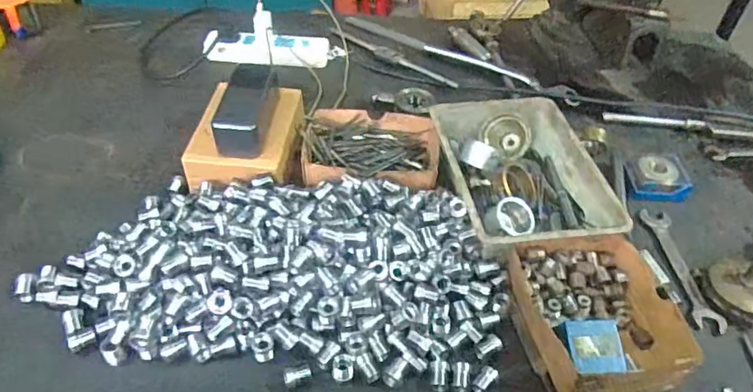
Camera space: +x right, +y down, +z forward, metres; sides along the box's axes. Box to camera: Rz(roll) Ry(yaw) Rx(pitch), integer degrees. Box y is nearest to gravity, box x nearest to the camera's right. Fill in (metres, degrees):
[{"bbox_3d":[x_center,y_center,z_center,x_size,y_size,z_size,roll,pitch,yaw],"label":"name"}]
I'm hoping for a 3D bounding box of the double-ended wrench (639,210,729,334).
[{"bbox_3d":[0.353,0.082,0.622,0.036,0.008,0.169,1,44,-3],"label":"double-ended wrench"}]

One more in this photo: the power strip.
[{"bbox_3d":[-0.185,-0.249,0.894,0.202,0.034,0.073,7,44,3],"label":"power strip"}]

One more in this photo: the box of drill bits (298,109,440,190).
[{"bbox_3d":[-0.006,-0.058,0.701,0.182,0.044,0.142,3,44,-1],"label":"box of drill bits"}]

